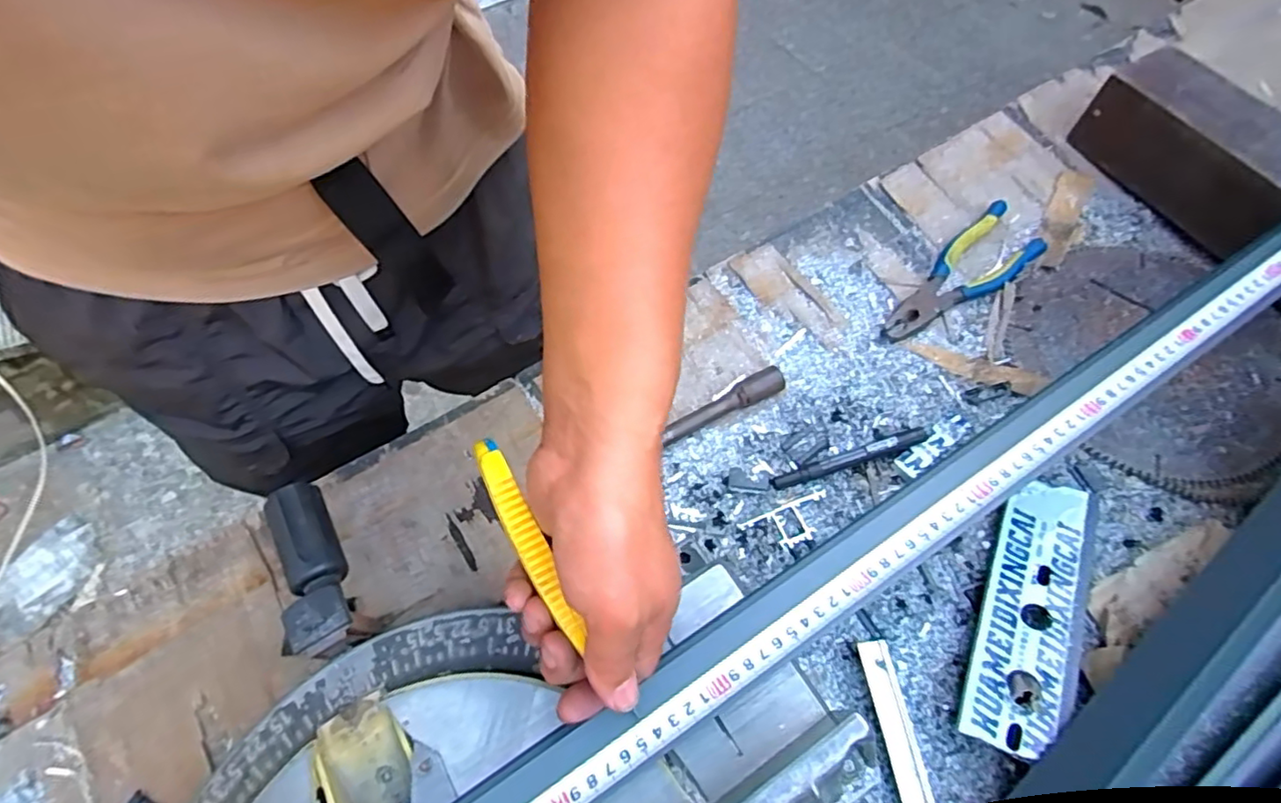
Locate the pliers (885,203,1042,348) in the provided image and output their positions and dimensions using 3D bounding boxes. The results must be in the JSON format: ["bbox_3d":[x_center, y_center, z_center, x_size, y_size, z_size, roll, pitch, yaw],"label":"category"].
[{"bbox_3d":[0.299,-0.118,0.585,0.185,0.013,0.064,-36,69,-16],"label":"pliers"}]

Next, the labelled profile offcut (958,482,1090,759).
[{"bbox_3d":[0.283,0.146,0.447,0.059,0.033,0.209,24,66,14],"label":"labelled profile offcut"}]

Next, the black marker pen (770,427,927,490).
[{"bbox_3d":[0.169,0.046,0.504,0.133,0.014,0.014,-16,65,-8],"label":"black marker pen"}]

